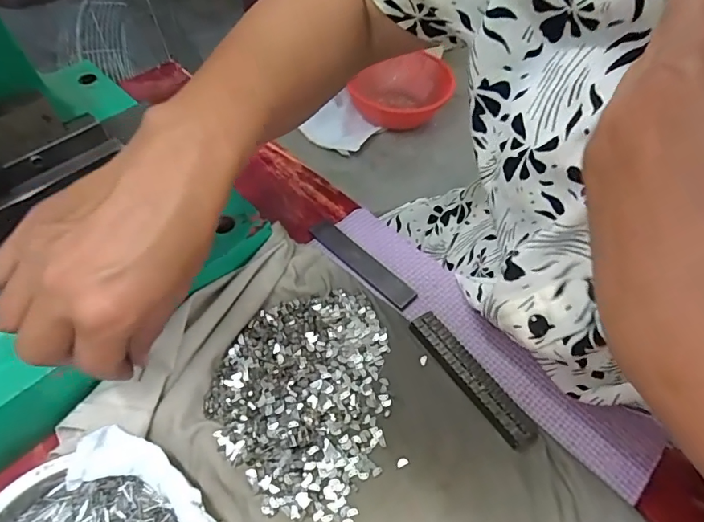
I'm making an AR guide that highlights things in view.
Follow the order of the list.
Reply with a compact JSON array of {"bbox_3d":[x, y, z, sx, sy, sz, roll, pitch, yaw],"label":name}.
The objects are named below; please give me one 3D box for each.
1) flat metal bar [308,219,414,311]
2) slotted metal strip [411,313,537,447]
[{"bbox_3d":[0.008,0.001,0.350,0.096,0.010,0.020,38,62,22],"label":"flat metal bar"},{"bbox_3d":[0.075,0.075,0.295,0.020,0.012,0.099,-29,61,-21],"label":"slotted metal strip"}]

